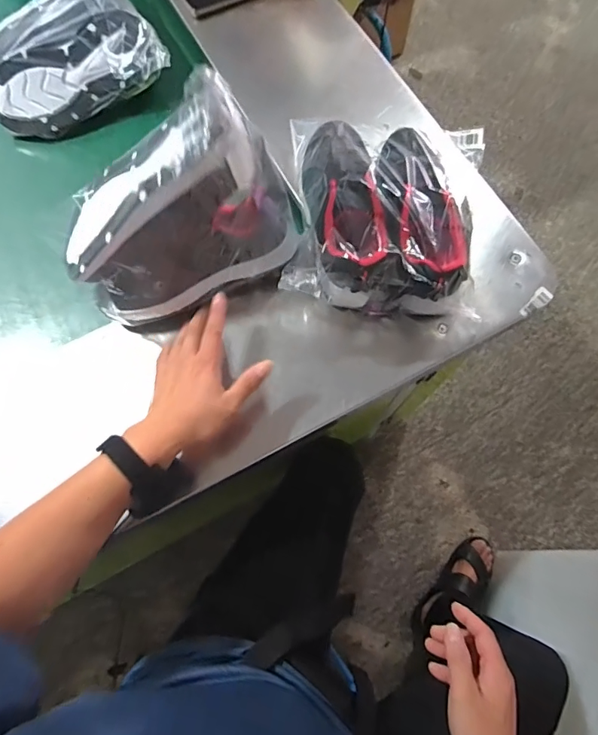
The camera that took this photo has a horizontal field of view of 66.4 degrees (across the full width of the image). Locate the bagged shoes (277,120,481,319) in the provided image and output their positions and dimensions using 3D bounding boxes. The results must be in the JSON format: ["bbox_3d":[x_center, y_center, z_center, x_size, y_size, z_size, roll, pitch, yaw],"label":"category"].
[{"bbox_3d":[0.097,-0.203,0.566,0.221,0.082,0.258,5,73,2],"label":"bagged shoes"}]

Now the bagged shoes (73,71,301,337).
[{"bbox_3d":[-0.133,-0.171,0.510,0.251,0.213,0.141,-26,75,-8],"label":"bagged shoes"}]

